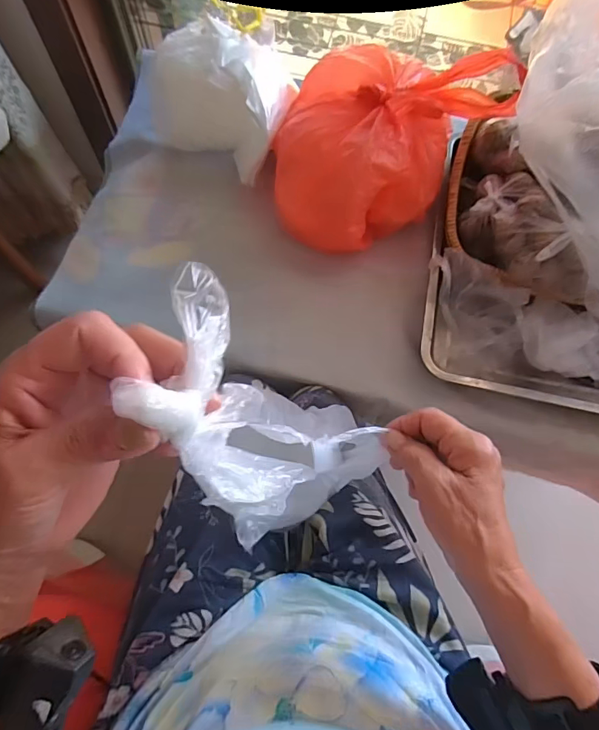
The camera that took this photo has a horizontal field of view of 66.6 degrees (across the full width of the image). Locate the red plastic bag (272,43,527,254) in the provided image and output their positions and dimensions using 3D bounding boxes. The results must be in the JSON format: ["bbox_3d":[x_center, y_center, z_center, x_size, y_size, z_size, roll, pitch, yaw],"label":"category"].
[{"bbox_3d":[0.095,-0.327,0.624,0.298,0.147,0.258,-29,73,-13],"label":"red plastic bag"}]

